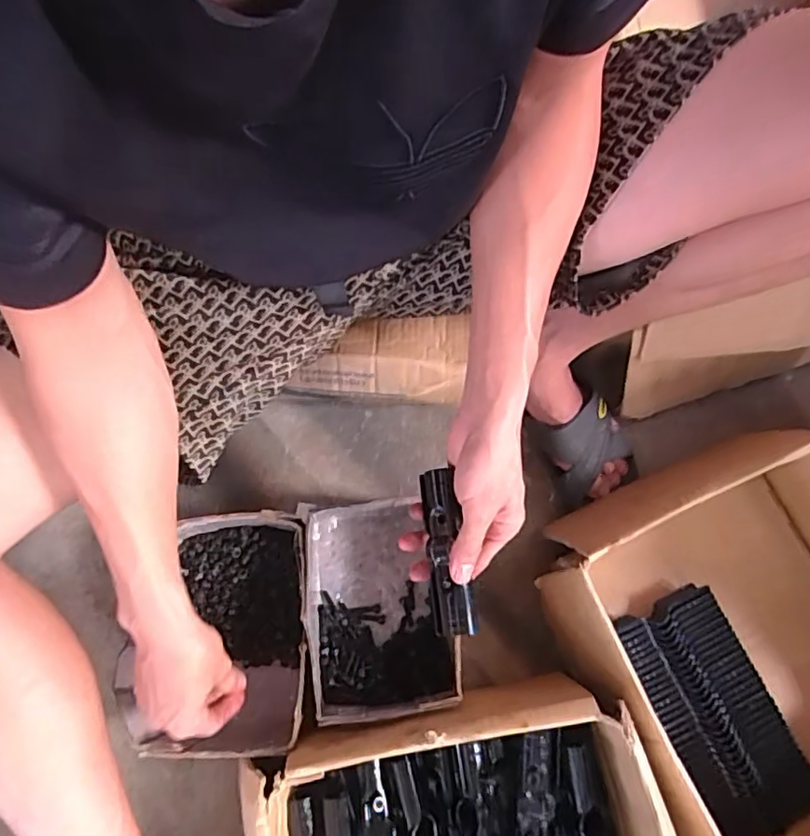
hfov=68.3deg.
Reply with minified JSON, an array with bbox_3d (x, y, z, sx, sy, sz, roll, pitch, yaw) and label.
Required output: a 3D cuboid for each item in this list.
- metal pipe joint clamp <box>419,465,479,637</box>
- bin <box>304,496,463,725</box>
[{"bbox_3d":[0.032,0.107,0.485,0.031,0.021,0.130,-7,75,-5],"label":"metal pipe joint clamp"},{"bbox_3d":[-0.034,0.182,0.605,0.146,0.088,0.208,-10,73,-6],"label":"bin"}]

